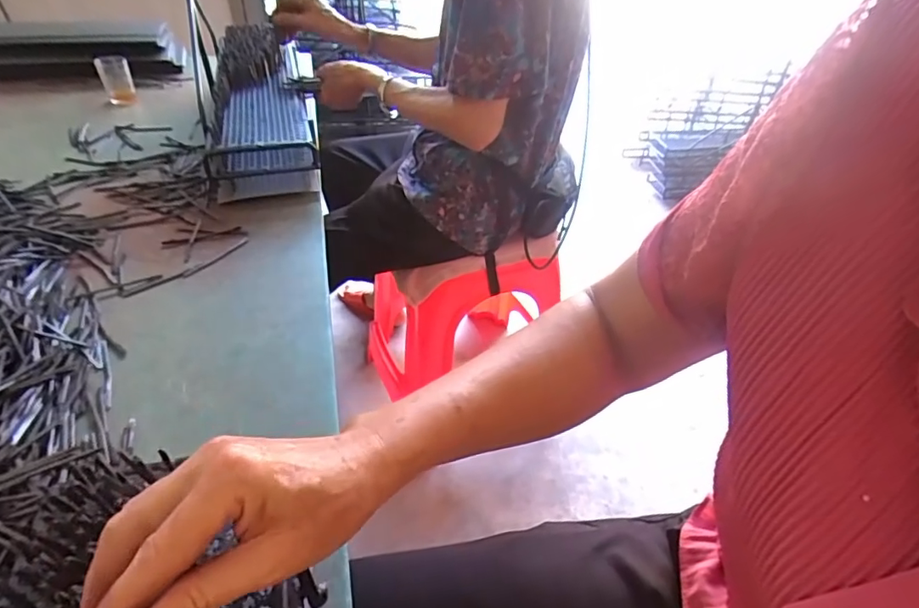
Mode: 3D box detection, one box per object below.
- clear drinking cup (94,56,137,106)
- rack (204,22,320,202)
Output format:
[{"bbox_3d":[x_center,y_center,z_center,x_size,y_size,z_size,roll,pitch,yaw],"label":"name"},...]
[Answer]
[{"bbox_3d":[-0.678,-0.446,1.043,0.057,0.075,0.058,-22,46,-28],"label":"clear drinking cup"},{"bbox_3d":[-0.325,-0.342,0.853,0.151,0.098,0.427,-7,53,-13],"label":"rack"}]

